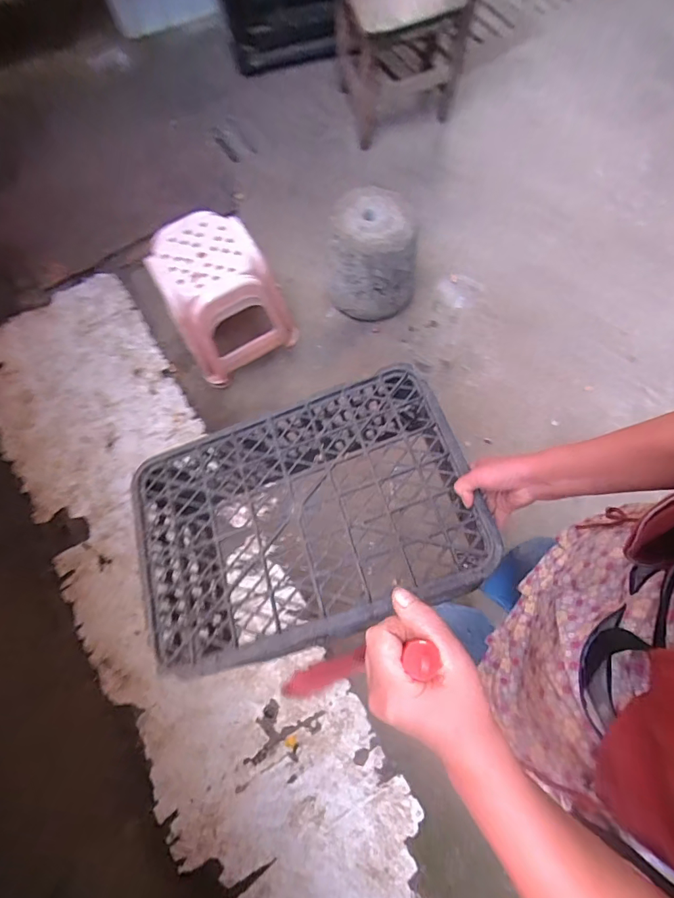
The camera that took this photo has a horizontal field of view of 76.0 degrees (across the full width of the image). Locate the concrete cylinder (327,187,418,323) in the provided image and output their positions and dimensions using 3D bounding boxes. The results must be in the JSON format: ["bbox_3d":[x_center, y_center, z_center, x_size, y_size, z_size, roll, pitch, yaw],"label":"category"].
[{"bbox_3d":[0.108,-0.584,1.327,0.281,0.283,0.273,10,75,4],"label":"concrete cylinder"}]

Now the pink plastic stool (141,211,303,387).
[{"bbox_3d":[-0.334,-0.434,1.252,0.310,0.324,0.292,-29,76,-6],"label":"pink plastic stool"}]

